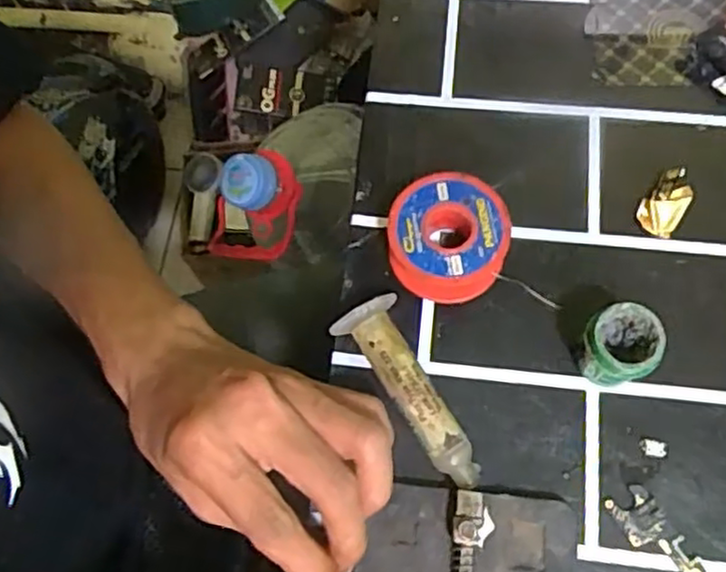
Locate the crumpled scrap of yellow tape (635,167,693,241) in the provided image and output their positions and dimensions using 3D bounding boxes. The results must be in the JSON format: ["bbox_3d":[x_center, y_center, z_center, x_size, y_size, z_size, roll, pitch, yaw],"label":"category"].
[{"bbox_3d":[0.145,-0.040,0.336,0.019,0.011,0.032,37,76,13],"label":"crumpled scrap of yellow tape"}]

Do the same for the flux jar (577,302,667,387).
[{"bbox_3d":[0.107,0.027,0.299,0.028,0.037,0.029,-1,71,2],"label":"flux jar"}]

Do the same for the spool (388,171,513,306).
[{"bbox_3d":[0.039,-0.022,0.324,0.052,0.028,0.051,-1,71,2],"label":"spool"}]

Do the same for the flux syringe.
[{"bbox_3d":[0.024,0.045,0.305,0.027,0.021,0.088,-35,74,-10],"label":"flux syringe"}]

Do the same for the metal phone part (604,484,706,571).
[{"bbox_3d":[0.120,0.103,0.289,0.018,0.004,0.042,-33,73,-9],"label":"metal phone part"}]

